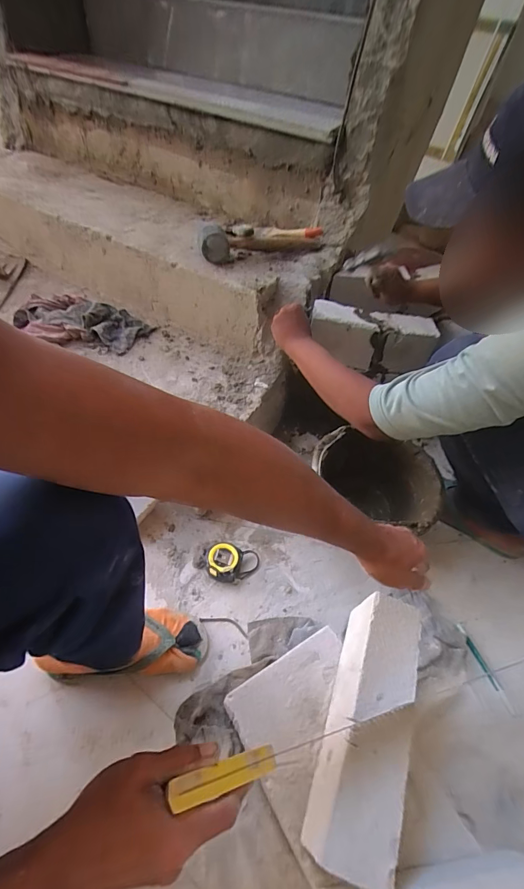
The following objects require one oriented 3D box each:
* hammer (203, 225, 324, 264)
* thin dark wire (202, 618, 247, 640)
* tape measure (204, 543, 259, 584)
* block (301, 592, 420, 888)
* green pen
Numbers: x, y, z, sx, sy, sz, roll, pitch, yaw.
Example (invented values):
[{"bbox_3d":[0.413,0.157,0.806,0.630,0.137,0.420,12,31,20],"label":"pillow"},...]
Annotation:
[{"bbox_3d":[-0.007,-0.488,0.943,0.299,0.064,0.081,-17,53,-19],"label":"hammer"},{"bbox_3d":[-0.067,0.332,0.722,0.091,0.004,0.023,16,50,7],"label":"thin dark wire"},{"bbox_3d":[-0.060,0.232,0.772,0.108,0.047,0.067,4,49,-3],"label":"tape measure"},{"bbox_3d":[0.135,0.343,0.499,0.094,0.060,0.295,20,51,11],"label":"block"},{"bbox_3d":[0.401,0.400,0.702,0.014,0.006,0.152,-12,52,-15],"label":"green pen"}]

